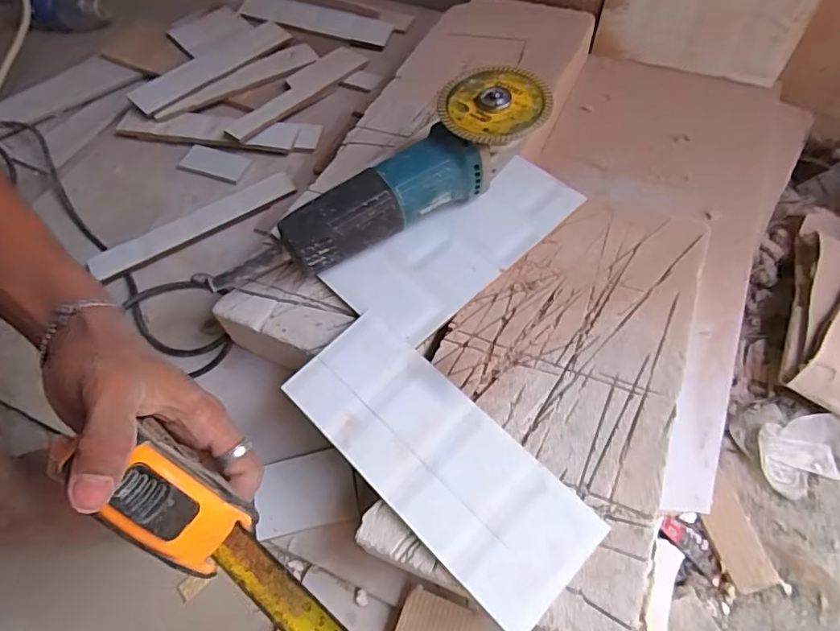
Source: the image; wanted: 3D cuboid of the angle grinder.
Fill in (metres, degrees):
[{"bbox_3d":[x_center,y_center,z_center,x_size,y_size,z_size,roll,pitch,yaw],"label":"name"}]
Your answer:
[{"bbox_3d":[0.000,-0.123,0.476,0.264,0.090,0.089,-33,64,-17],"label":"angle grinder"}]

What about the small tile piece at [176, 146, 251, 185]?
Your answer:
[{"bbox_3d":[-0.269,-0.198,0.678,0.094,0.010,0.043,19,63,13],"label":"small tile piece"}]

